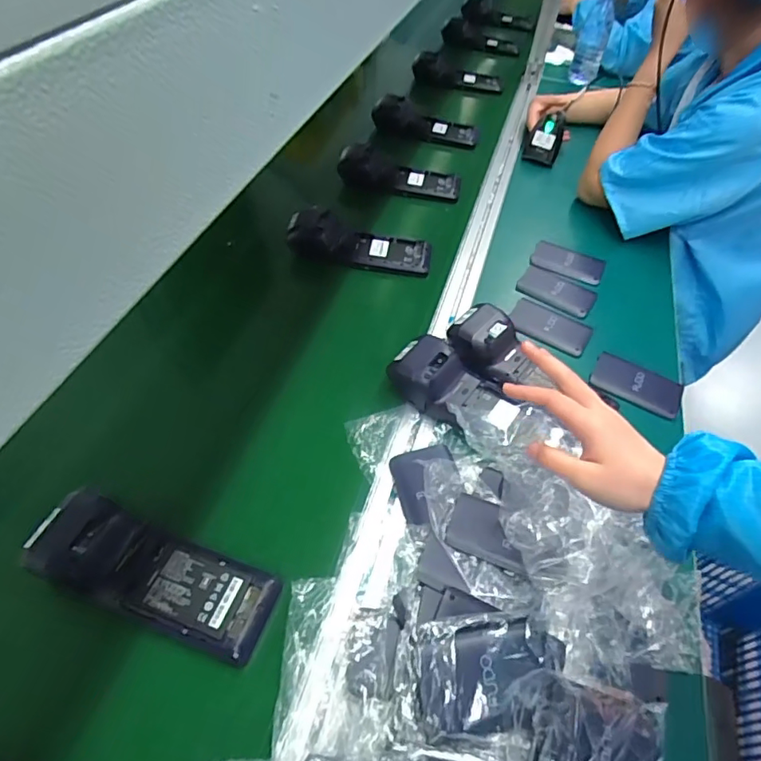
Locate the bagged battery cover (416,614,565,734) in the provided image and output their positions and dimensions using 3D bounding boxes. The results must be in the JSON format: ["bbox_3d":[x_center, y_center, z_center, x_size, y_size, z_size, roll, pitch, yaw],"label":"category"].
[{"bbox_3d":[0.090,0.231,0.418,0.121,0.016,0.075,0,50,-5],"label":"bagged battery cover"}]

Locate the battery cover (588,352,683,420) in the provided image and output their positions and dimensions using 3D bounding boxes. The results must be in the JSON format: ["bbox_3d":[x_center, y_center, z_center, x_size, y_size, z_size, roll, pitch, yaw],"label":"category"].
[{"bbox_3d":[0.339,0.006,0.697,0.113,0.014,0.063,28,53,17],"label":"battery cover"}]

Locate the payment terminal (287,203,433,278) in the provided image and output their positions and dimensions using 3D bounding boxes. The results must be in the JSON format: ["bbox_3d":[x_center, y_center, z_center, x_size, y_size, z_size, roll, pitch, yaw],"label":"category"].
[{"bbox_3d":[-0.031,-0.225,0.835,0.219,0.064,0.077,7,50,1],"label":"payment terminal"}]

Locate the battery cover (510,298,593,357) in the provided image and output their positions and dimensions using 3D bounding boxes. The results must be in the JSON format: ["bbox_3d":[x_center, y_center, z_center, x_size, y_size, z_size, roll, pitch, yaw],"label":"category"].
[{"bbox_3d":[0.245,-0.081,0.759,0.112,0.005,0.073,26,53,17],"label":"battery cover"}]

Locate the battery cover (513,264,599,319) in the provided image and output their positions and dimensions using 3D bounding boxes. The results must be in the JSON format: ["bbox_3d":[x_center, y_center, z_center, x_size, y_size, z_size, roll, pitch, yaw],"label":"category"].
[{"bbox_3d":[0.275,-0.140,0.816,0.112,0.008,0.078,25,53,15],"label":"battery cover"}]

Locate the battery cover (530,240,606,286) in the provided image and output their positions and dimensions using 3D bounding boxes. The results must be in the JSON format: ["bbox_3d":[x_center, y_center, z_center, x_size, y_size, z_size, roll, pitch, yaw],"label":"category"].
[{"bbox_3d":[0.311,-0.199,0.867,0.114,0.006,0.078,21,52,12],"label":"battery cover"}]

